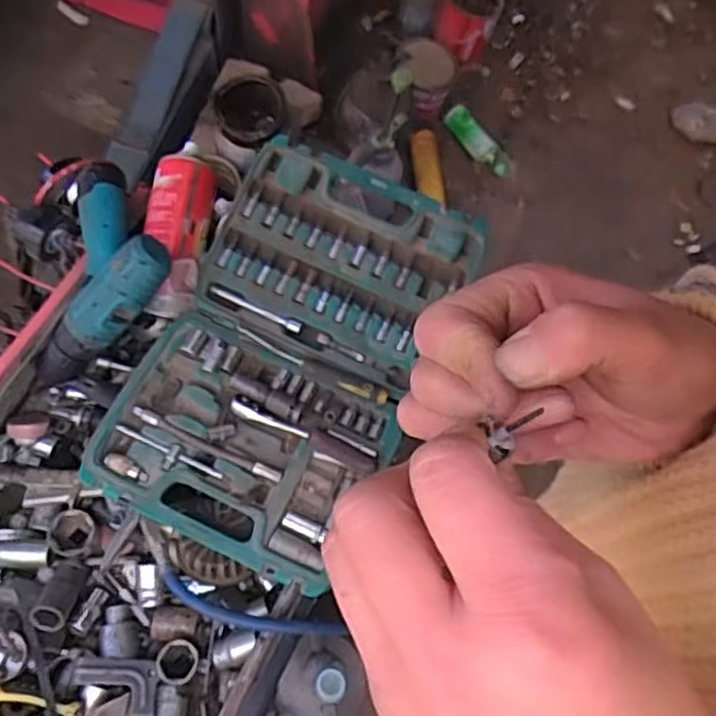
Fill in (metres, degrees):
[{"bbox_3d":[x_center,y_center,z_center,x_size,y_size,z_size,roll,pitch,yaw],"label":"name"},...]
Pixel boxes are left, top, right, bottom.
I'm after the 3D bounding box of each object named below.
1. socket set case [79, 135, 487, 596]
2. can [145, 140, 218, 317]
[{"bbox_3d":[-0.063,-0.007,0.674,0.248,0.099,0.373,25,65,7],"label":"socket set case"},{"bbox_3d":[-0.185,-0.136,0.740,0.064,0.056,0.188,2,80,2],"label":"can"}]

